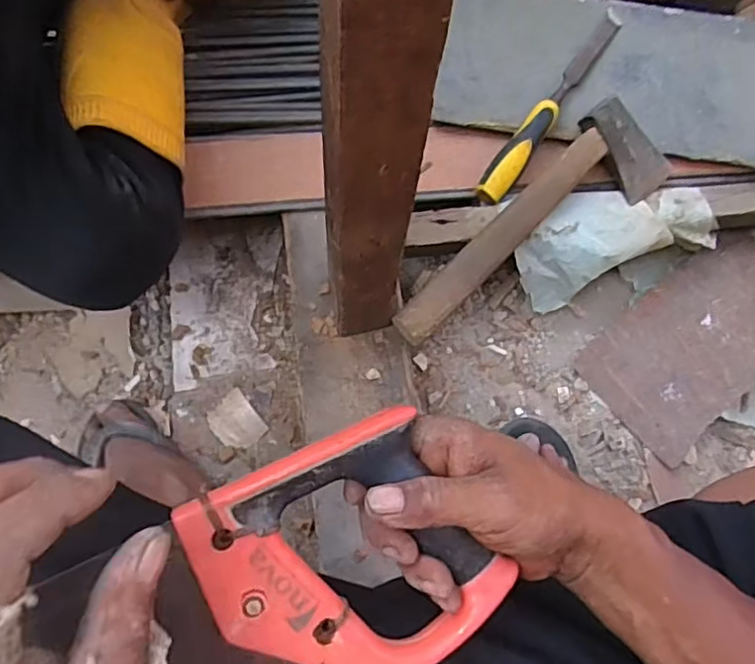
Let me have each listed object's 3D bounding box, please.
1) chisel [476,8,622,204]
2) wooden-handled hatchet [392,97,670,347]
[{"bbox_3d":[0.183,-0.237,0.687,0.032,0.025,0.237,35,87,11],"label":"chisel"},{"bbox_3d":[0.163,-0.092,0.664,0.327,0.026,0.102,-46,109,-7],"label":"wooden-handled hatchet"}]

